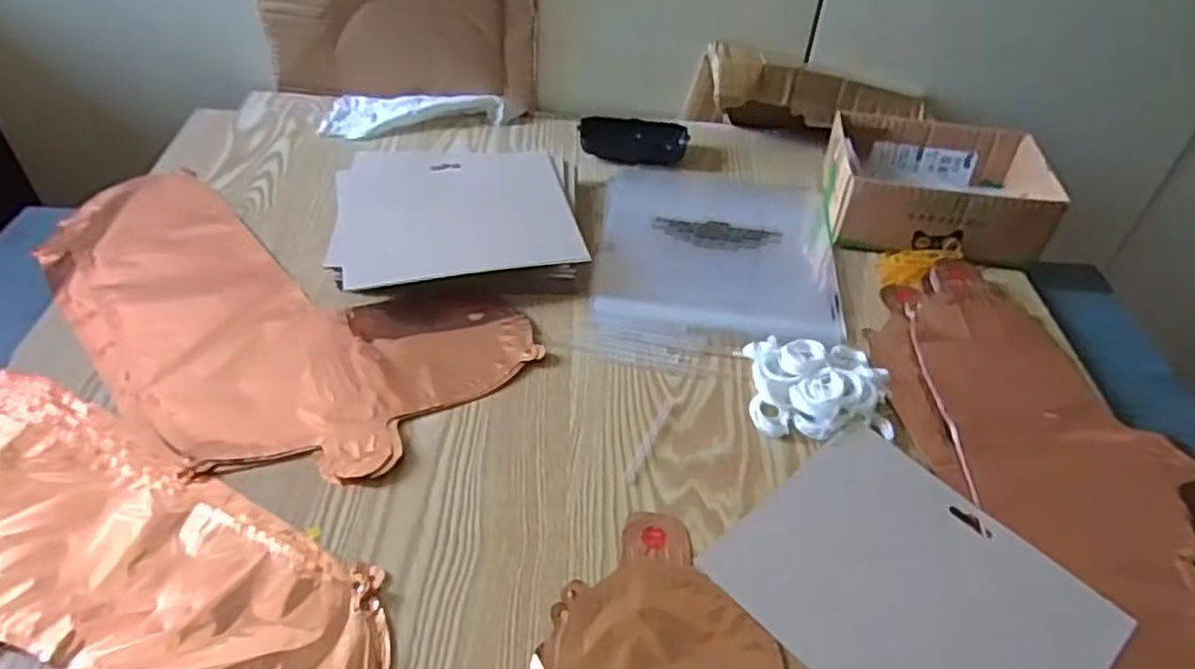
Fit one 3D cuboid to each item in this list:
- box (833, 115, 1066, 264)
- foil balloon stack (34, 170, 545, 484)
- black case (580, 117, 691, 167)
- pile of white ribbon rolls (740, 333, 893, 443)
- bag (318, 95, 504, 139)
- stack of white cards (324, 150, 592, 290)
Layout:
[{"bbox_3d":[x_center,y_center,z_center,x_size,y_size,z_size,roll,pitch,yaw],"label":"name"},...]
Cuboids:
[{"bbox_3d":[0.305,-0.133,0.691,0.181,0.071,0.136,8,43,3],"label":"box"},{"bbox_3d":[-0.278,-0.023,0.589,0.419,0.014,0.220,27,48,21],"label":"foil balloon stack"},{"bbox_3d":[0.038,-0.203,0.791,0.111,0.026,0.065,-5,44,-11],"label":"black case"},{"bbox_3d":[0.160,0.036,0.542,0.097,0.024,0.087,7,43,2],"label":"pile of white ribbon rolls"},{"bbox_3d":[-0.192,-0.236,0.787,0.181,0.024,0.072,-5,44,-11],"label":"bag"},{"bbox_3d":[-0.119,-0.102,0.655,0.203,0.035,0.165,-3,44,-8],"label":"stack of white cards"}]

